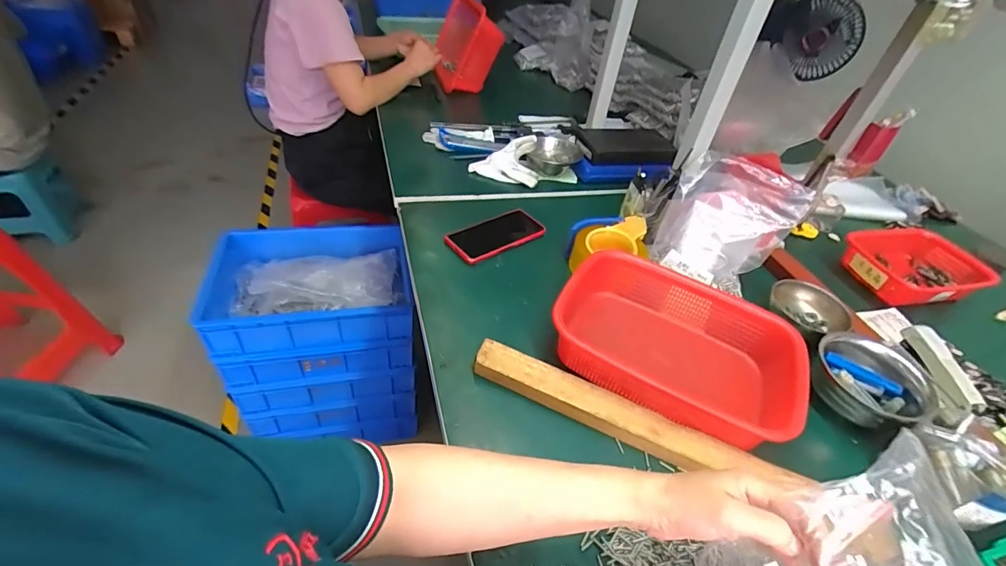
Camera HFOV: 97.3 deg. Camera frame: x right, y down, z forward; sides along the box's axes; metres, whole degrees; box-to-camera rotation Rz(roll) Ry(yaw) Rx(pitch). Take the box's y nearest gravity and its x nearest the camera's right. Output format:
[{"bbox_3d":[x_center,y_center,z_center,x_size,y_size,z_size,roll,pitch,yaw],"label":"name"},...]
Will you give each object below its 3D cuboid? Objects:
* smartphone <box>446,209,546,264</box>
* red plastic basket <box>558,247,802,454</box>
[{"bbox_3d":[-0.009,-0.079,0.731,0.165,0.013,0.076,-25,52,-29],"label":"smartphone"},{"bbox_3d":[0.213,0.081,0.567,0.288,0.088,0.206,26,47,18],"label":"red plastic basket"}]

